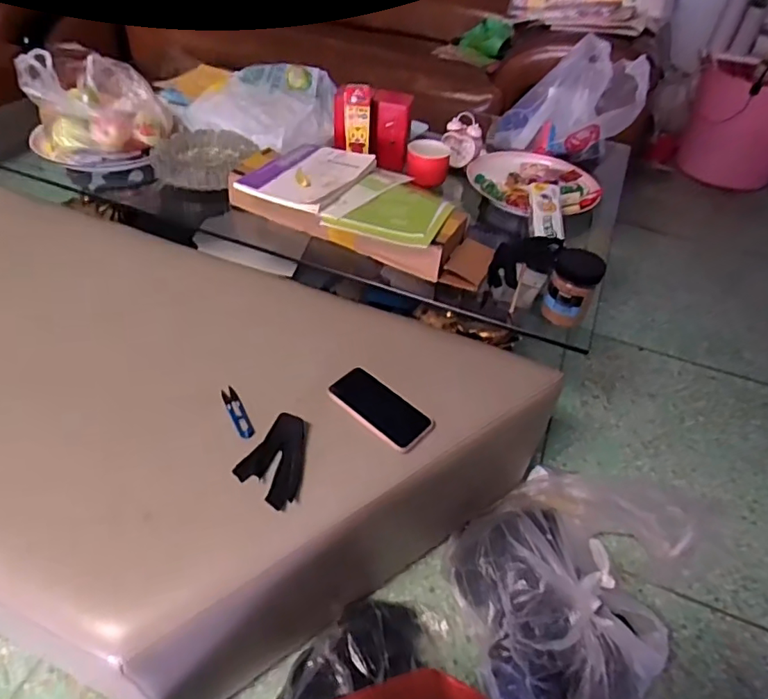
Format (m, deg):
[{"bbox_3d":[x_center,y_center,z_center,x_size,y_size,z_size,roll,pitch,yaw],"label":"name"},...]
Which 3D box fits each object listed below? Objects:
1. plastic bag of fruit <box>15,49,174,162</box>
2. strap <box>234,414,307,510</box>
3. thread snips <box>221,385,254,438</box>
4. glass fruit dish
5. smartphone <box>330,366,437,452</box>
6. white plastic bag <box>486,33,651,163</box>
[{"bbox_3d":[-0.627,-0.544,1.201,0.289,0.173,0.187,-14,47,-20],"label":"plastic bag of fruit"},{"bbox_3d":[-0.134,0.145,0.729,0.085,0.022,0.118,24,46,18],"label":"strap"},{"bbox_3d":[-0.214,0.092,0.797,0.021,0.004,0.104,-19,49,-24],"label":"thread snips"},{"bbox_3d":[-0.396,-0.419,1.189,0.209,0.056,0.191,3,44,-3],"label":"glass fruit dish"},{"bbox_3d":[-0.007,0.087,0.819,0.158,0.014,0.082,32,49,25],"label":"smartphone"},{"bbox_3d":[0.484,-0.646,1.421,0.340,0.261,0.215,6,44,-1],"label":"white plastic bag"}]

